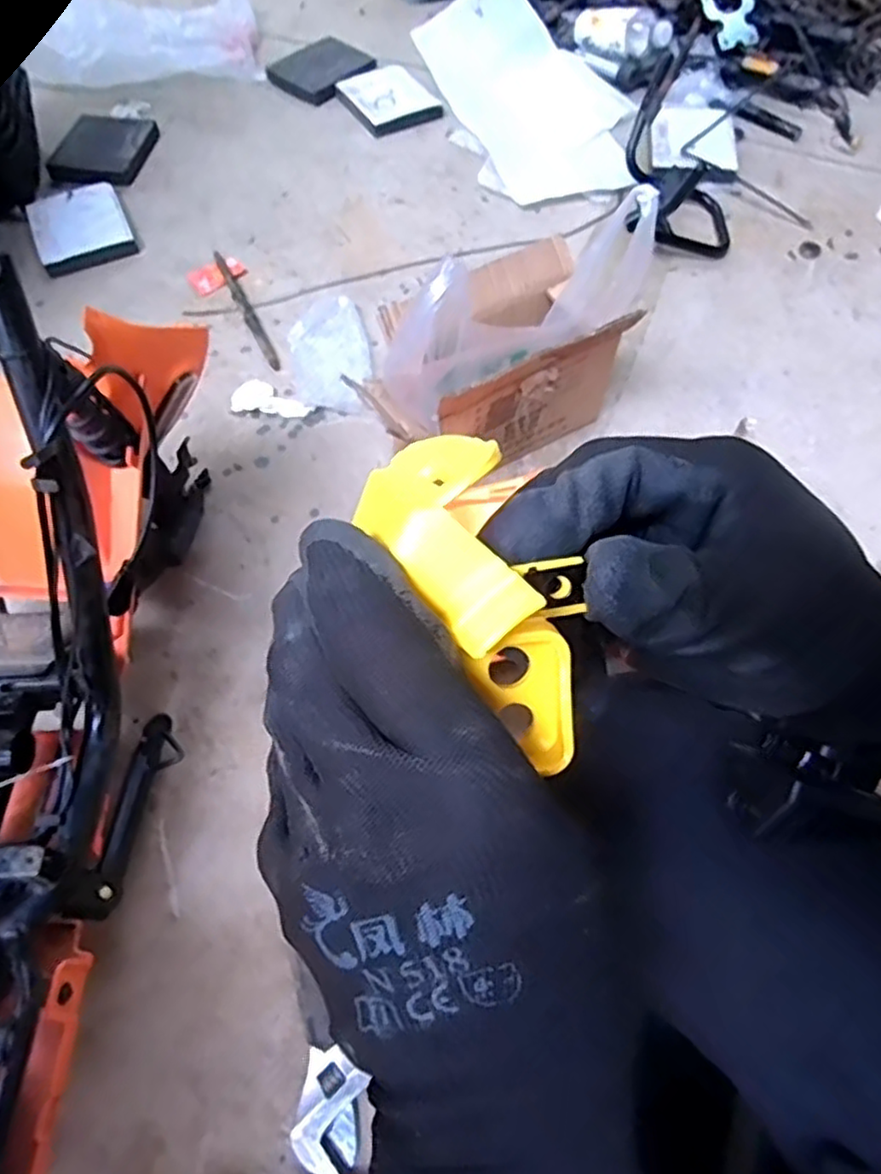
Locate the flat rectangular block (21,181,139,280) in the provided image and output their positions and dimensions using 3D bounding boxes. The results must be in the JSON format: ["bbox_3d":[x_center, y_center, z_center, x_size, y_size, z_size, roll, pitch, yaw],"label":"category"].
[{"bbox_3d":[-0.638,-0.642,1.202,0.160,0.033,0.203,-25,64,-13],"label":"flat rectangular block"}]

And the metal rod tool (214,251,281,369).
[{"bbox_3d":[-0.314,-0.451,1.099,0.023,0.017,0.289,-23,63,-12],"label":"metal rod tool"}]

